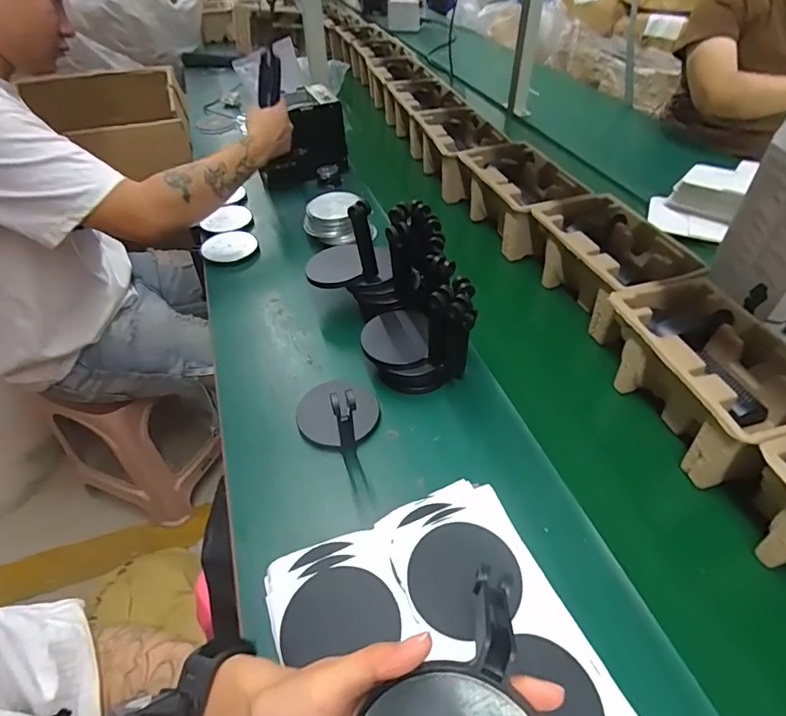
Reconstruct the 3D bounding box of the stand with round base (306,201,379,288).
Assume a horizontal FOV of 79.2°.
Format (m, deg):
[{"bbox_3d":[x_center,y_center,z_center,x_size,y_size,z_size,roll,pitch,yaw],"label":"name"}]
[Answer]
[{"bbox_3d":[-0.073,-0.168,0.649,0.097,0.118,0.107,-26,53,-23],"label":"stand with round base"}]

